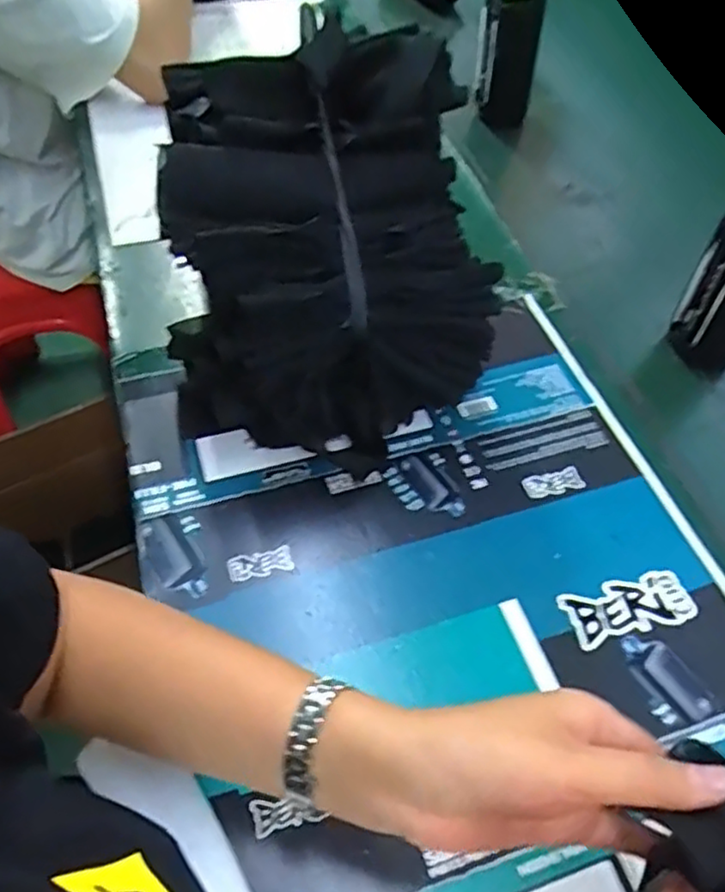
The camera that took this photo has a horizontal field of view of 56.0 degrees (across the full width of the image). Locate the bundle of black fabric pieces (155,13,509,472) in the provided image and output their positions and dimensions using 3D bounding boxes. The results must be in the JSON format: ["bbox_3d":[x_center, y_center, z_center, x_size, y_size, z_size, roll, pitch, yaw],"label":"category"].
[{"bbox_3d":[-0.030,-0.124,0.484,0.219,0.236,0.202,-19,57,-16],"label":"bundle of black fabric pieces"}]

